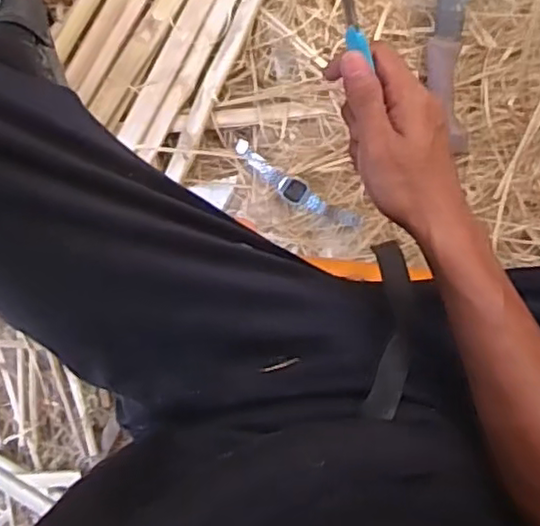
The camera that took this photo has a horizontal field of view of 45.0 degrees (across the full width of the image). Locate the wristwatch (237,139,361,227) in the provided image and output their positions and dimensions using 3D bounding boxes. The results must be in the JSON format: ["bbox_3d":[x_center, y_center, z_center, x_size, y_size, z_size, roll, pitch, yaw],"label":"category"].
[{"bbox_3d":[0.031,-0.092,0.809,0.177,0.019,0.029,34,99,0],"label":"wristwatch"}]

